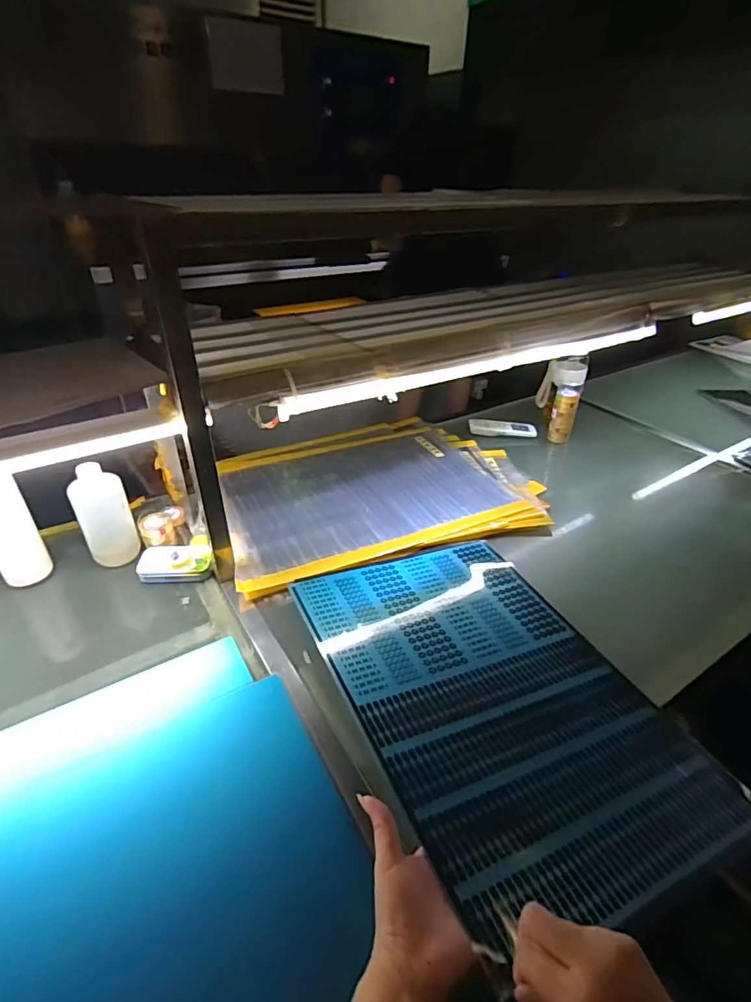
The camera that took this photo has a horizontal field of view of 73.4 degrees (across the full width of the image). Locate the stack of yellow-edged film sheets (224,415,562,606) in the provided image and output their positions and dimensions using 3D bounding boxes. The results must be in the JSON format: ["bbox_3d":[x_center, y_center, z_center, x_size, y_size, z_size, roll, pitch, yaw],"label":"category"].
[{"bbox_3d":[0.001,-0.046,1.070,0.627,0.014,0.507,-11,36,-18],"label":"stack of yellow-edged film sheets"}]

